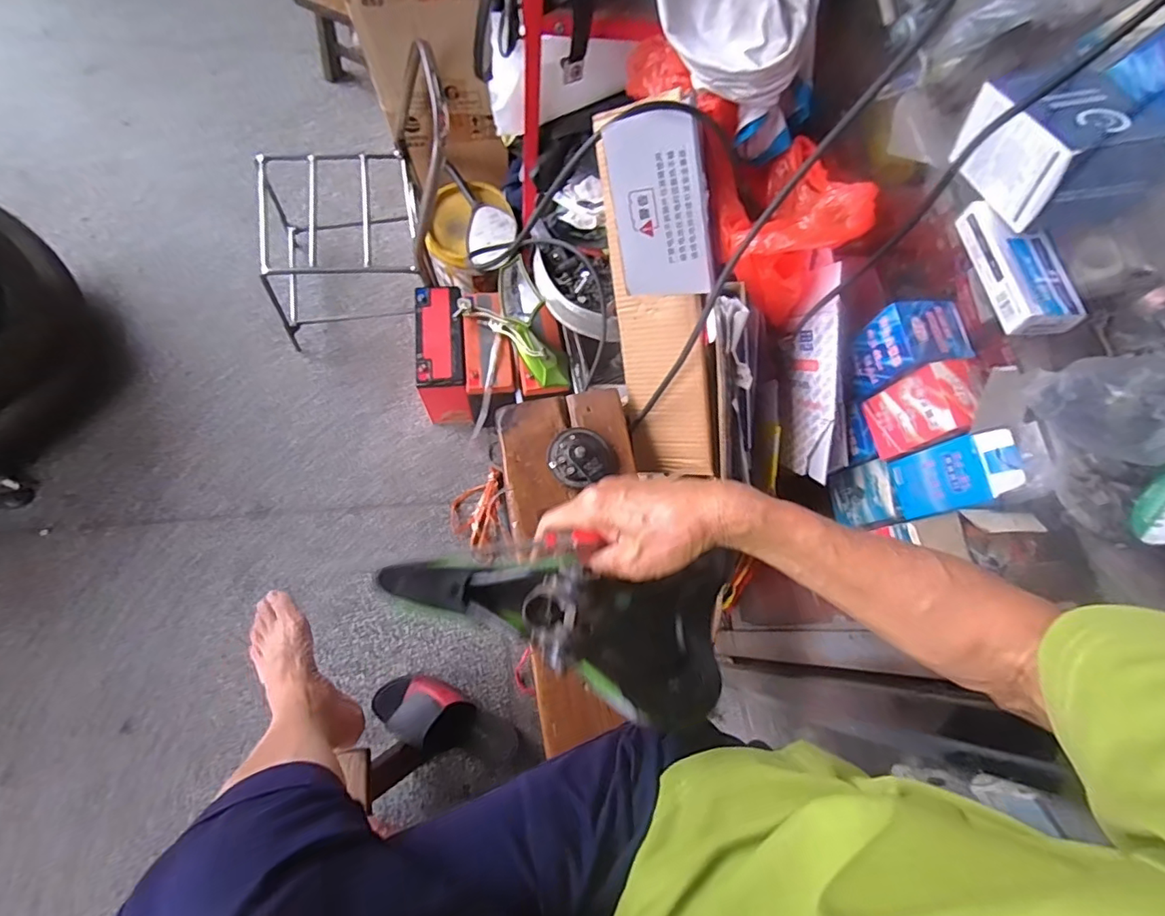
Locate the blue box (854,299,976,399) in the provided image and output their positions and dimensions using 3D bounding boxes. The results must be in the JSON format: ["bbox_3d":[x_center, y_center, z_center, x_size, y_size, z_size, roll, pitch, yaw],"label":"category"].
[{"bbox_3d":[0.306,-0.101,0.499,0.064,0.073,0.067,-4,73,-8],"label":"blue box"}]

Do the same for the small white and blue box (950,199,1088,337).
[{"bbox_3d":[0.314,-0.138,0.380,0.047,0.020,0.105,-2,73,-8],"label":"small white and blue box"}]

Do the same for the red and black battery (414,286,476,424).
[{"bbox_3d":[-0.240,-0.173,0.932,0.080,0.163,0.187,-2,72,-8],"label":"red and black battery"}]

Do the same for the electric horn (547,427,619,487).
[{"bbox_3d":[0.000,-0.004,0.565,0.072,0.029,0.065,-12,74,-11],"label":"electric horn"}]

